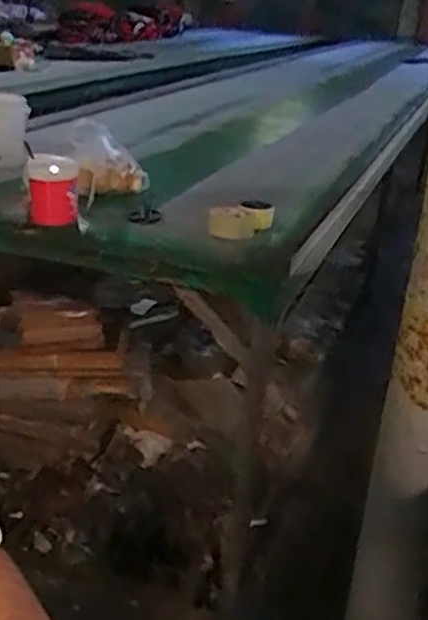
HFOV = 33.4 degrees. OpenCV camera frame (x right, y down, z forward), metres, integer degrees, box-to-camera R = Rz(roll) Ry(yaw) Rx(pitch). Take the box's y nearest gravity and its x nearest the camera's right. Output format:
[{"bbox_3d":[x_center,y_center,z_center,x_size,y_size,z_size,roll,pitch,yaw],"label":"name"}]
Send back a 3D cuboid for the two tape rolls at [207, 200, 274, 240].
[{"bbox_3d":[0.063,-0.212,1.671,0.152,0.077,0.167,4,24,2],"label":"two tape rolls"}]

